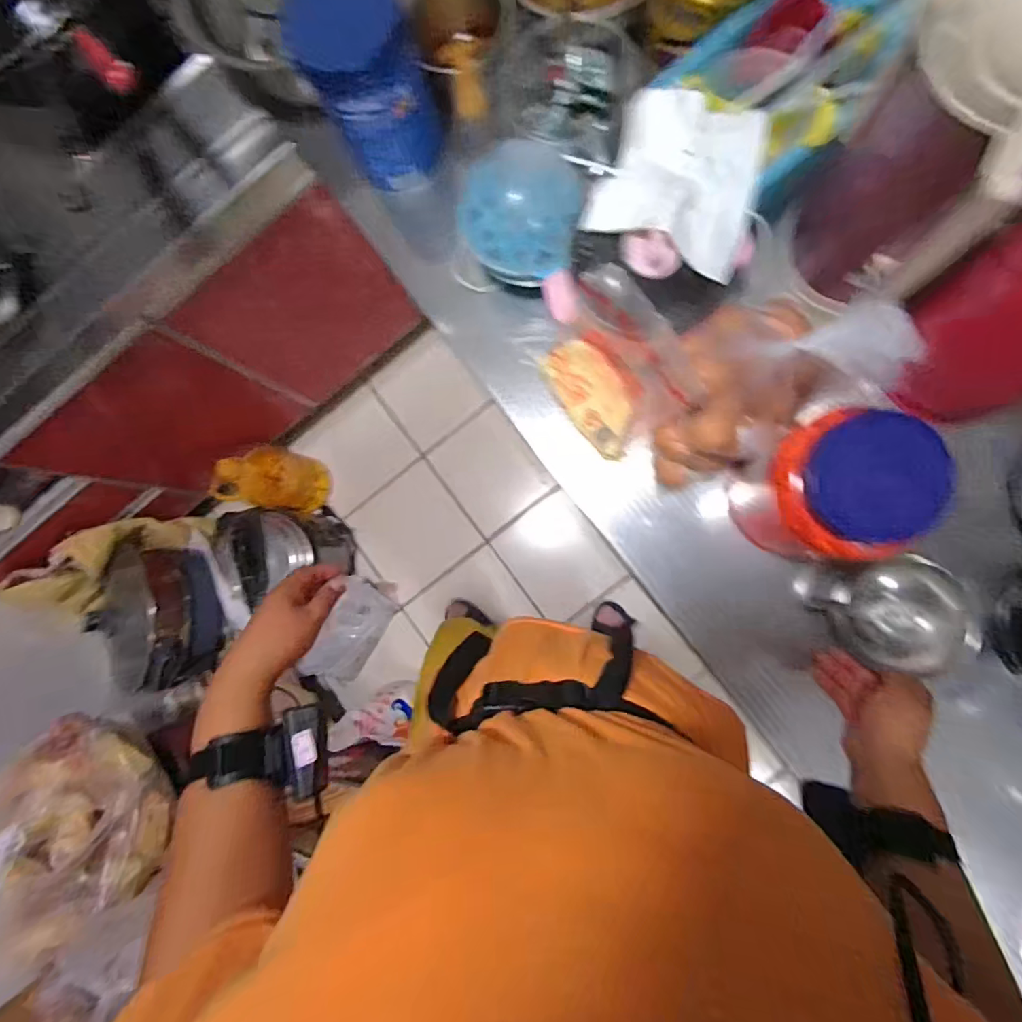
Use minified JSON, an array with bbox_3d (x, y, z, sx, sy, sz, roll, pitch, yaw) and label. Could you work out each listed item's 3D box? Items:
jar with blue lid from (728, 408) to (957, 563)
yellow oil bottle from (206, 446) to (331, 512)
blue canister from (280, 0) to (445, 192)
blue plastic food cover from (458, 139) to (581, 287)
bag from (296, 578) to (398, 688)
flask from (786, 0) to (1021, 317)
[{"bbox_3d":[0.307,-0.021,0.522,0.119,0.181,0.113,0,86,8],"label":"jar with blue lid"},{"bbox_3d":[-0.613,-0.086,1.330,0.147,0.341,0.149,10,88,8],"label":"yellow oil bottle"},{"bbox_3d":[-0.165,-0.503,0.624,0.115,0.190,0.113,-35,83,5],"label":"blue canister"},{"bbox_3d":[0.008,-0.351,0.623,0.132,0.070,0.146,10,88,8],"label":"blue plastic food cover"},{"bbox_3d":[-0.416,0.323,1.386,0.142,0.040,0.267,30,78,-25],"label":"bag"},{"bbox_3d":[0.352,-0.291,0.435,0.156,0.377,0.135,-45,82,3],"label":"flask"}]

